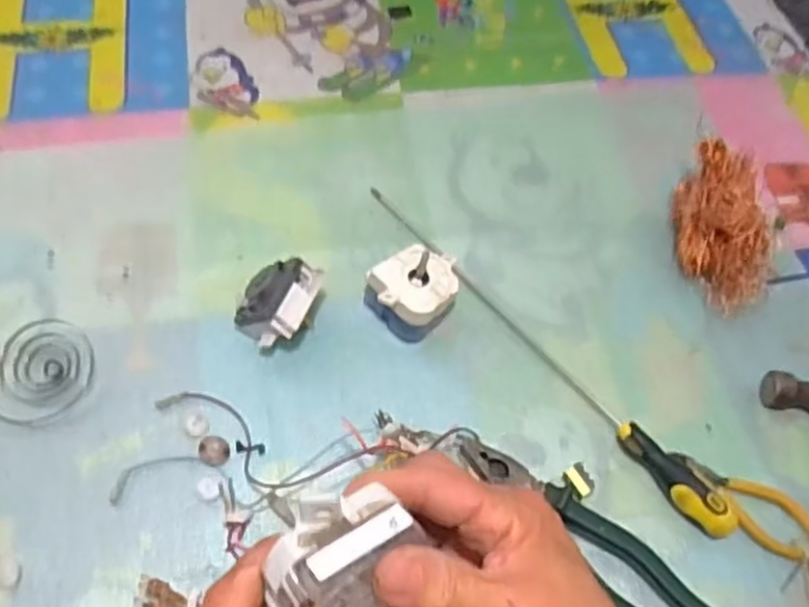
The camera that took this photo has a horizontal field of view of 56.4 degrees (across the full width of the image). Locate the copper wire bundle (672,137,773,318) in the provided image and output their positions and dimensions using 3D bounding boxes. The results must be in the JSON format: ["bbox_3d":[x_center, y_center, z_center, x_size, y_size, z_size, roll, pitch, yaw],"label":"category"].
[{"bbox_3d":[0.267,-0.064,0.636,0.065,0.064,0.133,4,58,-2],"label":"copper wire bundle"}]

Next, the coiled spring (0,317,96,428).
[{"bbox_3d":[-0.270,0.050,0.557,0.078,0.008,0.081,2,58,-3],"label":"coiled spring"}]

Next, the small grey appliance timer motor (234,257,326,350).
[{"bbox_3d":[-0.096,0.002,0.581,0.052,0.047,0.063,20,59,7],"label":"small grey appliance timer motor"}]

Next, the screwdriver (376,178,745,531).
[{"bbox_3d":[0.105,0.022,0.591,0.031,0.029,0.383,-32,66,-22],"label":"screwdriver"}]

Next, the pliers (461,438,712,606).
[{"bbox_3d":[0.118,0.160,0.509,0.197,0.022,0.046,39,63,18],"label":"pliers"}]

